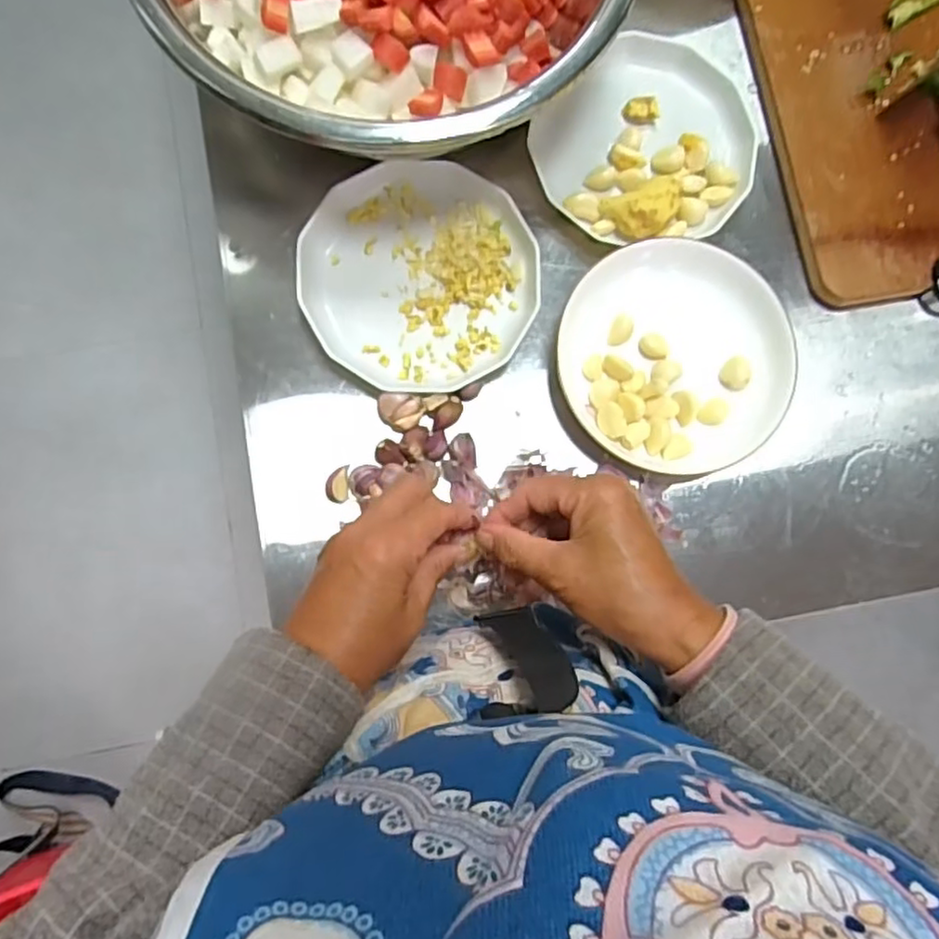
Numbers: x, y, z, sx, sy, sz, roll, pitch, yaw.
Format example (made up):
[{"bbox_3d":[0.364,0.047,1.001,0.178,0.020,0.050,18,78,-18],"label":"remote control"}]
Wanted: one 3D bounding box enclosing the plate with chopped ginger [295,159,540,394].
[{"bbox_3d":[-0.042,-0.166,0.575,0.196,0.021,0.193,0,82,-3],"label":"plate with chopped ginger"}]

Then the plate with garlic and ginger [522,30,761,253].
[{"bbox_3d":[0.163,-0.289,0.601,0.178,0.032,0.204,41,82,3],"label":"plate with garlic and ginger"}]

